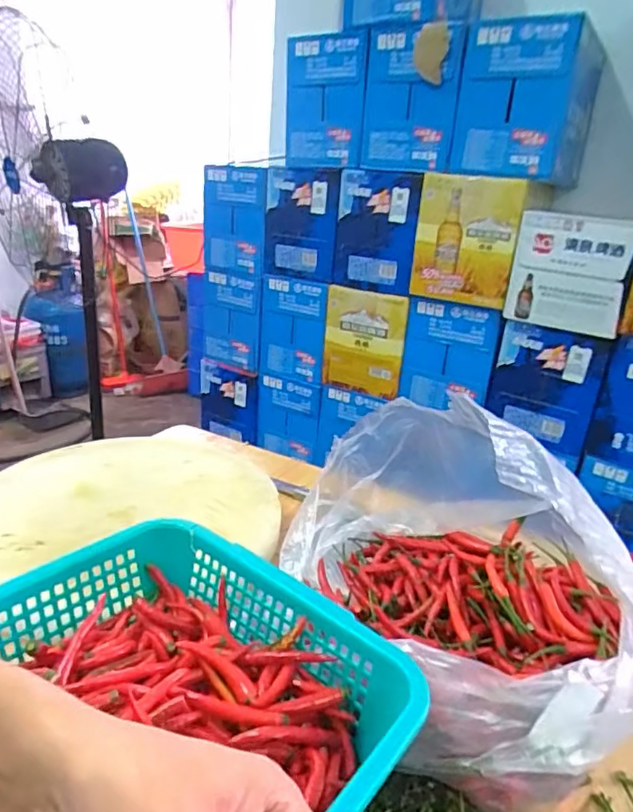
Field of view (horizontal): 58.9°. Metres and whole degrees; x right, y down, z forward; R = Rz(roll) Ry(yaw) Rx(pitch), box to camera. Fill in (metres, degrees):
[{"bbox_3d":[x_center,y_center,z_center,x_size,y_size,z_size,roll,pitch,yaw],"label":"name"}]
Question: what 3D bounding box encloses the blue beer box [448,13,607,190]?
[{"bbox_3d":[0.466,-0.650,1.234,0.246,0.283,0.264,16,24,26],"label":"blue beer box"}]

